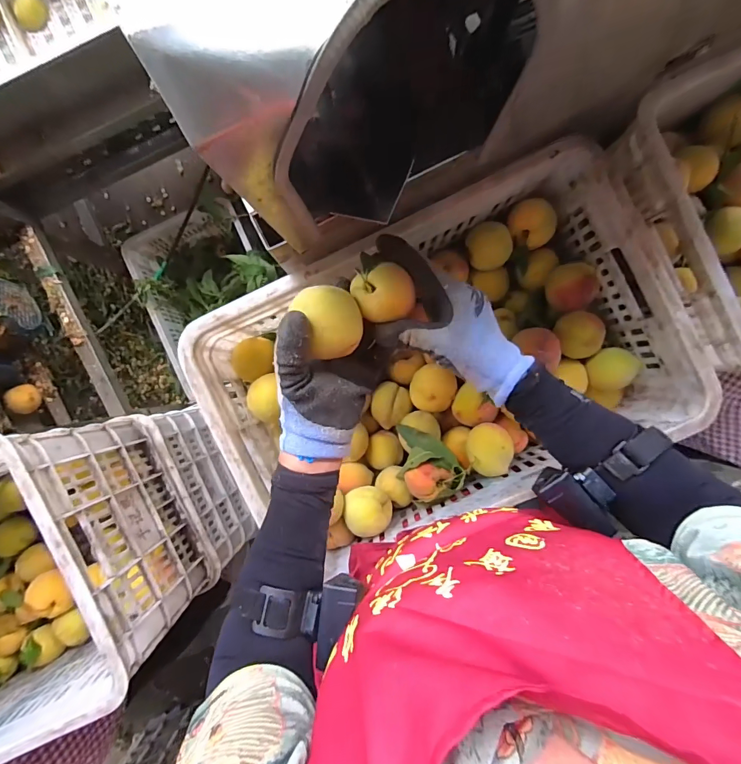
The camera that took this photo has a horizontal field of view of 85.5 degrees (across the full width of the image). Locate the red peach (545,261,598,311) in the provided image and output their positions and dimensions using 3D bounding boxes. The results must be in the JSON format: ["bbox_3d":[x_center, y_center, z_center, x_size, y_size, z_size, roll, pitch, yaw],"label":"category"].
[{"bbox_3d":[0.267,-0.127,0.527,0.062,0.048,0.058,-27,92,1],"label":"red peach"}]

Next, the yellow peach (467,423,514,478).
[{"bbox_3d":[0.156,0.088,0.530,0.055,0.046,0.062,-2,92,0],"label":"yellow peach"}]

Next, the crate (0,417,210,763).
[{"bbox_3d":[-0.582,0.308,0.587,0.515,0.275,0.344,-24,92,1],"label":"crate"}]

